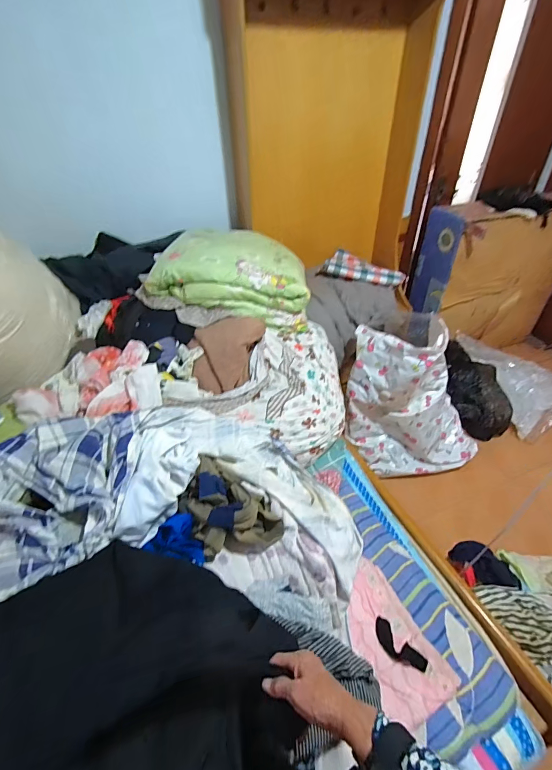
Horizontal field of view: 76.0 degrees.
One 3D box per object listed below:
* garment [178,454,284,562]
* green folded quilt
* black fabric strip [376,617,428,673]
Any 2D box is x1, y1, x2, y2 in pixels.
[{"bbox_3d":[-0.097,0.252,0.698,0.191,0.107,0.142,28,48,30],"label":"garment"},{"bbox_3d":[-0.146,-0.433,1.331,0.516,0.217,0.541,1,40,2],"label":"green folded quilt"},{"bbox_3d":[0.257,0.553,0.746,0.049,0.009,0.117,-30,48,-29],"label":"black fabric strip"}]

